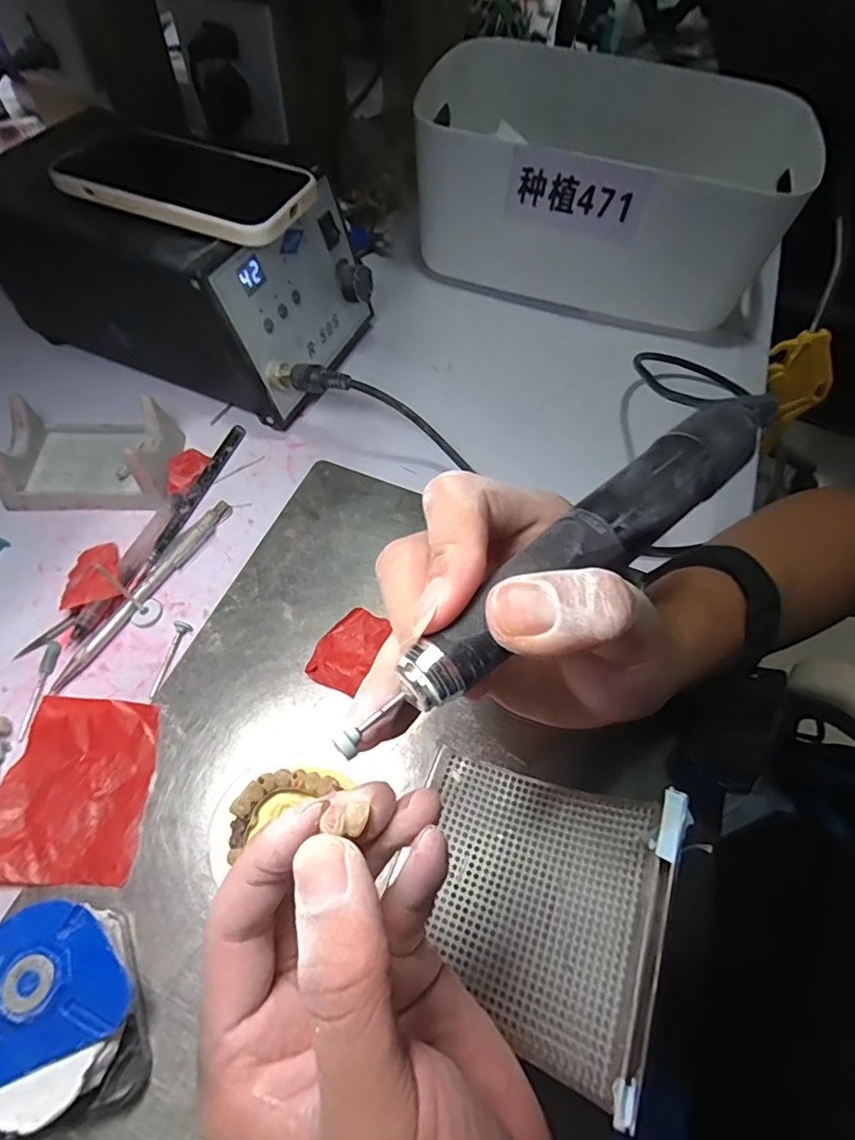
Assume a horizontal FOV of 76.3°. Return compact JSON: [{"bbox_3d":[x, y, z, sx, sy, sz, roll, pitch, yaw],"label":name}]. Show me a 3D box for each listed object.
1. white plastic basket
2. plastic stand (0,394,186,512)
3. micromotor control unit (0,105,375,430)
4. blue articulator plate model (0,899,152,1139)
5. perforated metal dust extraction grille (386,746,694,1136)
[{"bbox_3d":[0.145,-0.328,0.469,0.292,0.122,0.193,17,60,5],"label":"white plastic basket"},{"bbox_3d":[-0.215,-0.077,0.348,0.096,0.040,0.067,0,60,-4],"label":"plastic stand"},{"bbox_3d":[-0.166,-0.215,0.388,0.220,0.114,0.140,22,61,8],"label":"micromotor control unit"},{"bbox_3d":[-0.144,0.169,0.210,0.063,0.031,0.070,-9,61,-9],"label":"blue articulator plate model"},{"bbox_3d":[0.041,0.133,0.222,0.111,0.030,0.096,-2,52,36],"label":"perforated metal dust extraction grille"}]

